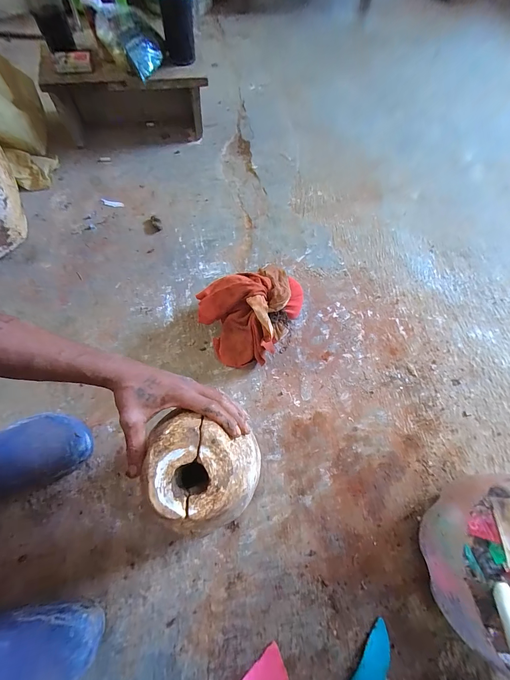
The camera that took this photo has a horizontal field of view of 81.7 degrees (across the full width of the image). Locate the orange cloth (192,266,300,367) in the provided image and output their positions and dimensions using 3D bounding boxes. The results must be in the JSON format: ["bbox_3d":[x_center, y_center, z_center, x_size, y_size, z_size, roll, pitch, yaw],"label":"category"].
[{"bbox_3d":[0.002,-0.058,0.576,0.201,0.132,0.173,-26,71,-11],"label":"orange cloth"}]

